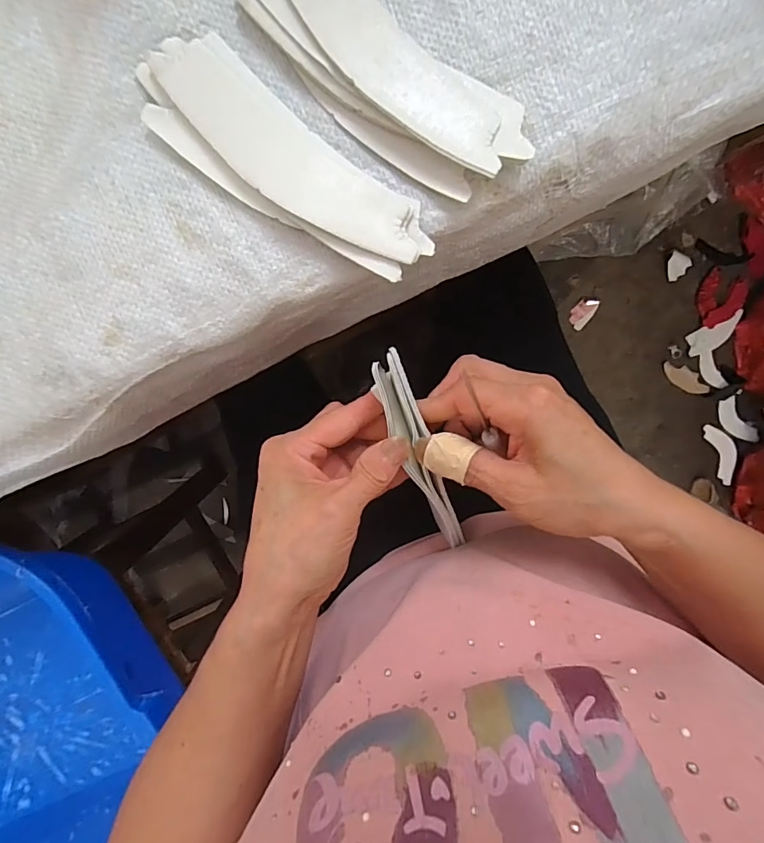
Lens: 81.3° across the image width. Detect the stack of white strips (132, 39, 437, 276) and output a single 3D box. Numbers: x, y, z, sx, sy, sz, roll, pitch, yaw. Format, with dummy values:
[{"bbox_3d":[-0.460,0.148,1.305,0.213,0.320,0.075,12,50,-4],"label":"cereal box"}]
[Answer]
[{"bbox_3d":[-0.050,-0.129,0.226,0.161,0.015,0.050,38,98,-3],"label":"stack of white strips"}]

